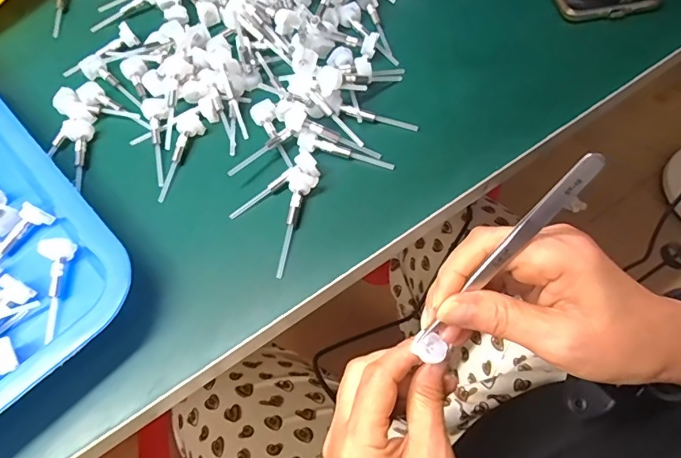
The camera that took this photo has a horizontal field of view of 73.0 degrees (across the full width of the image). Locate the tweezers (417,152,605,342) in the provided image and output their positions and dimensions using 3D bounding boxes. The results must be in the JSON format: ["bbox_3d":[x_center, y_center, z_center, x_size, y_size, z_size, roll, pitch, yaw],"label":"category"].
[{"bbox_3d":[0.077,0.015,0.227,0.009,0.130,0.006,47,33,20],"label":"tweezers"}]

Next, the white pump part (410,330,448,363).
[{"bbox_3d":[0.052,0.066,0.260,0.015,0.007,0.018,-38,69,-15],"label":"white pump part"}]

